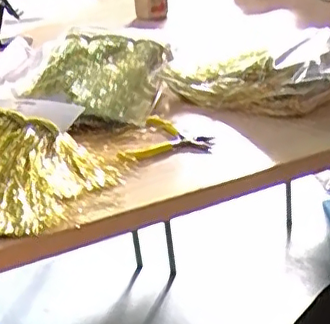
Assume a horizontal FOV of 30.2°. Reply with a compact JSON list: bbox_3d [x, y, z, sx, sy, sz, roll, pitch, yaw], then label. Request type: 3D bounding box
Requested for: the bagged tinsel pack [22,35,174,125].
[{"bbox_3d":[-0.091,-0.114,0.832,0.169,0.035,0.192,9,42,6],"label":"bagged tinsel pack"}]

